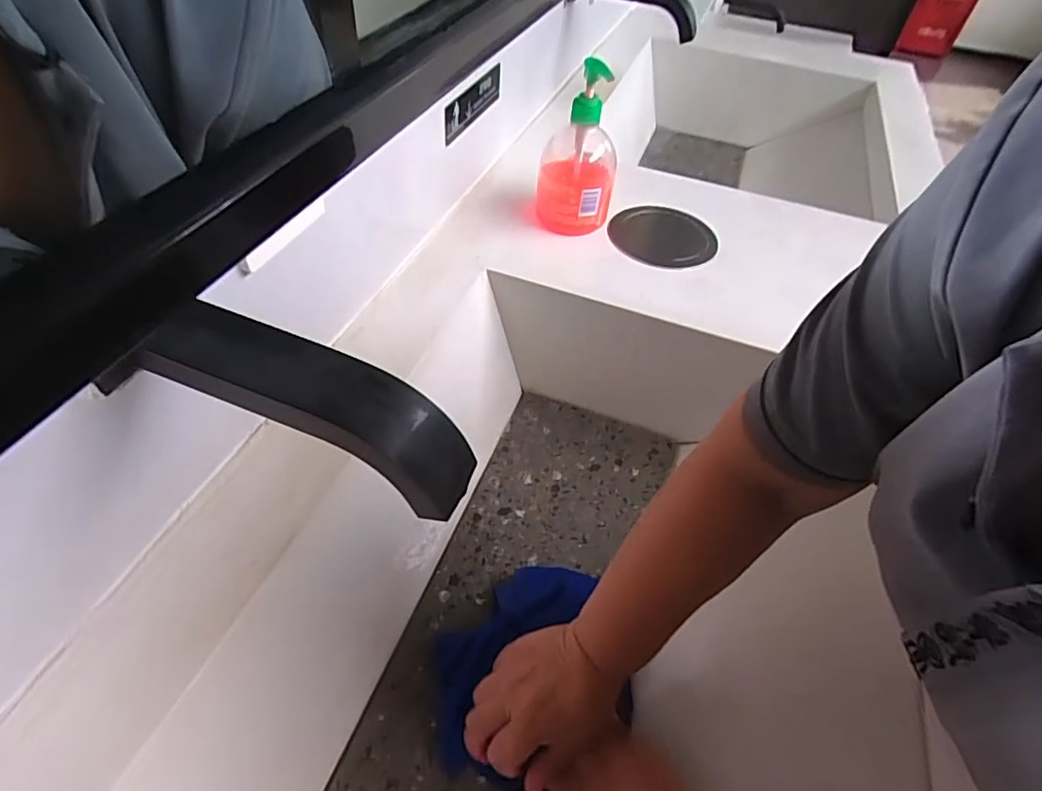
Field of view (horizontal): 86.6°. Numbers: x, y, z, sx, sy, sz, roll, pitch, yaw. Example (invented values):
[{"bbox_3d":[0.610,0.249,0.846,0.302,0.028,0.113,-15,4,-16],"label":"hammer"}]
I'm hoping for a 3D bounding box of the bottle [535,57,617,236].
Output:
[{"bbox_3d":[0.064,-0.262,0.592,0.082,0.170,0.077,8,48,2],"label":"bottle"}]

